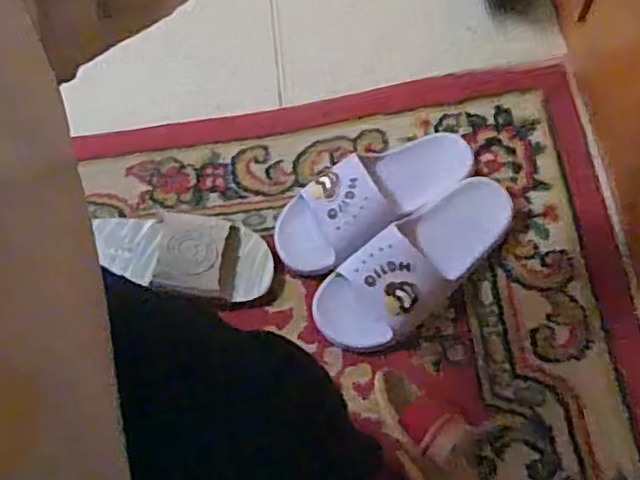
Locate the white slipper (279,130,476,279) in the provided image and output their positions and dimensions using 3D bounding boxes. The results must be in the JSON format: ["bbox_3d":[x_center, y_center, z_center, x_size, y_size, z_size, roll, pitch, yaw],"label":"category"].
[{"bbox_3d":[0.067,-0.052,0.789,0.264,0.076,0.117,-31,69,-6],"label":"white slipper"}]

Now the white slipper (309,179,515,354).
[{"bbox_3d":[0.113,0.026,0.747,0.256,0.079,0.100,-37,70,-8],"label":"white slipper"}]

